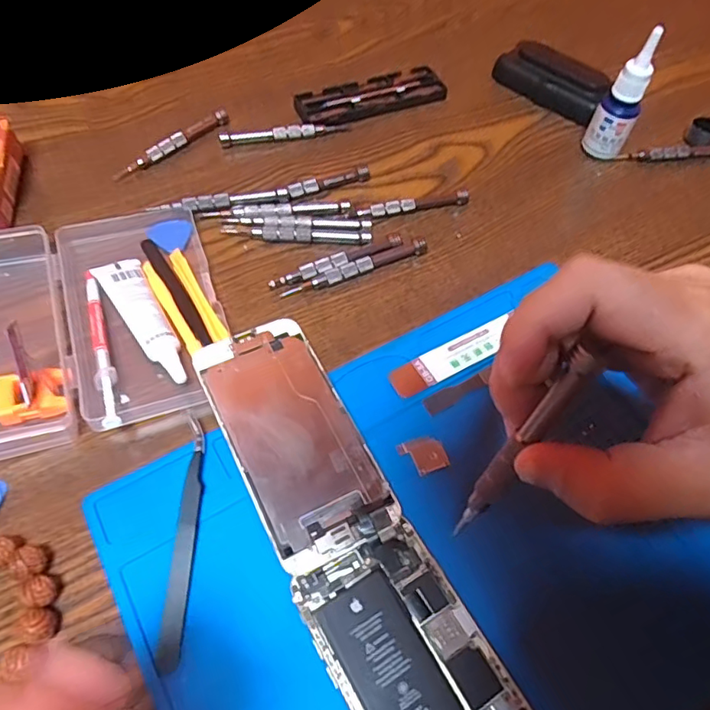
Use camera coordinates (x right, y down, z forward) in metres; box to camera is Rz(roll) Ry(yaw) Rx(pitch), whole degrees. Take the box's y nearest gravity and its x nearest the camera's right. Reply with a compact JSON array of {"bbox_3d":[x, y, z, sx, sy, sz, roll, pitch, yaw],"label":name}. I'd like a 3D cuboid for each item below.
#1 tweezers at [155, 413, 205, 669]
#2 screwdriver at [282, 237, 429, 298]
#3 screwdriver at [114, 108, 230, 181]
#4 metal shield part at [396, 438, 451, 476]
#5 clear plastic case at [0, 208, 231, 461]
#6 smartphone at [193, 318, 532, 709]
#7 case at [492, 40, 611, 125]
[{"bbox_3d":[-0.082,0.086,0.266,0.011,0.008,0.117,2,58,-2],"label":"tweezers"},{"bbox_3d":[0.000,-0.058,0.361,0.103,0.010,0.012,-23,62,-16],"label":"screwdriver"},{"bbox_3d":[-0.139,-0.161,0.417,0.010,0.011,0.101,40,64,20],"label":"screwdriver"},{"bbox_3d":[0.038,0.054,0.296,0.024,0.004,0.020,-17,61,-13],"label":"metal shield part"},{"bbox_3d":[-0.172,-0.021,0.318,0.175,0.031,0.159,-17,61,-13],"label":"clear plastic case"},{"bbox_3d":[-0.001,0.092,0.263,0.065,0.013,0.260,-25,63,-17],"label":"smartphone"},{"bbox_3d":[0.170,-0.239,0.472,0.097,0.026,0.042,36,63,18],"label":"case"}]

